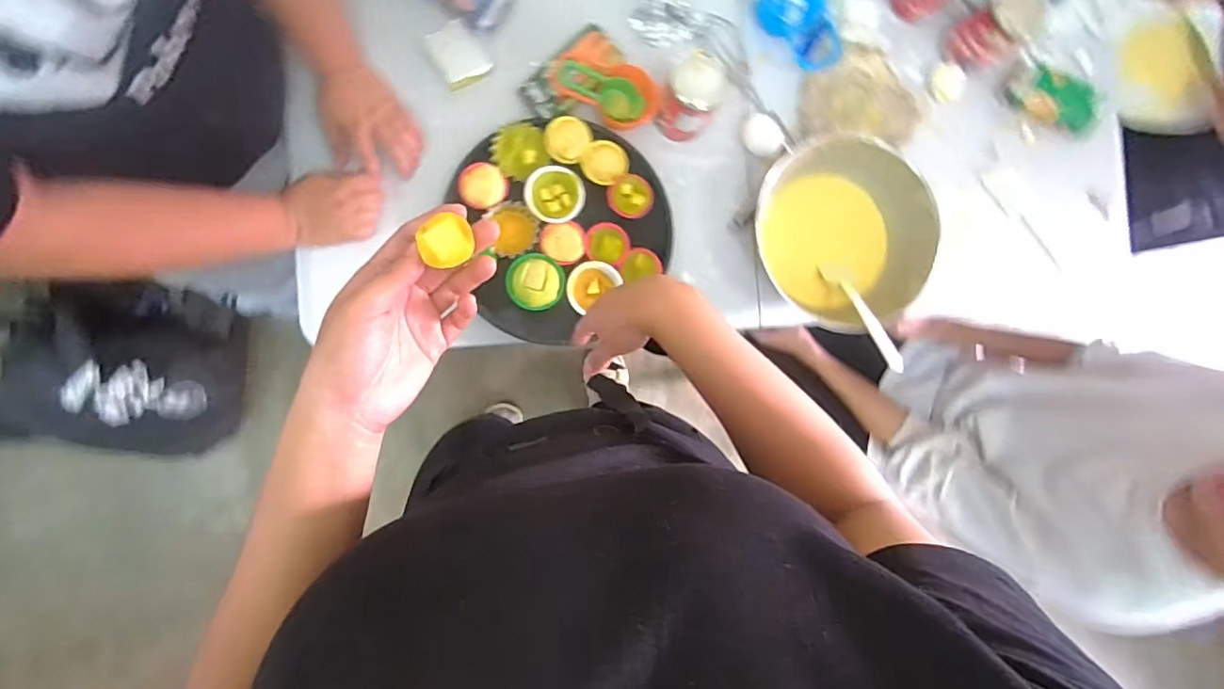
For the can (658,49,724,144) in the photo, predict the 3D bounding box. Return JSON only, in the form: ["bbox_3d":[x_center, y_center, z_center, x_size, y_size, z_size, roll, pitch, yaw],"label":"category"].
[{"bbox_3d":[0.098,-0.311,0.684,0.069,0.101,0.066,0,88,-6],"label":"can"}]

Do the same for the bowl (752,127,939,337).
[{"bbox_3d":[0.293,-0.141,0.685,0.238,0.091,0.207,36,85,-4],"label":"bowl"}]

